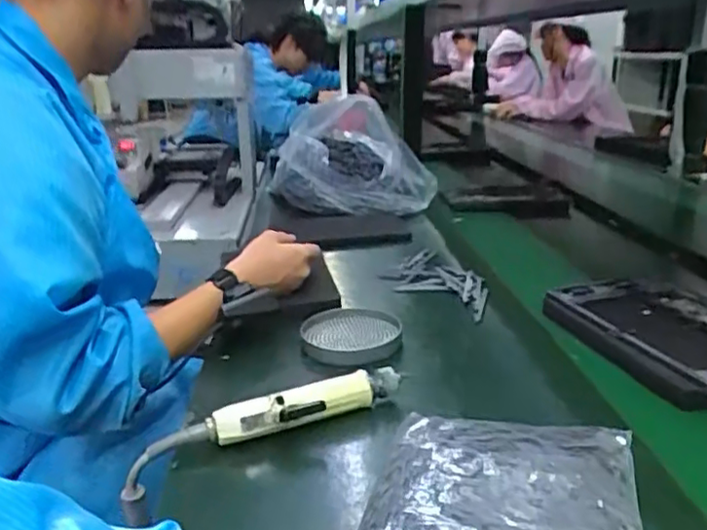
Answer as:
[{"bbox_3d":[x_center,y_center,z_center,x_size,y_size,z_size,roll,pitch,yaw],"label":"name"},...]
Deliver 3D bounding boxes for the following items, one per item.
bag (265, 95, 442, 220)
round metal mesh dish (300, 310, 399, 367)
[{"bbox_3d":[-0.009,-0.205,1.313,0.282,0.191,0.262,-9,21,-22],"label":"bag"},{"bbox_3d":[-0.002,0.083,0.739,0.113,0.027,0.117,-1,19,0],"label":"round metal mesh dish"}]

